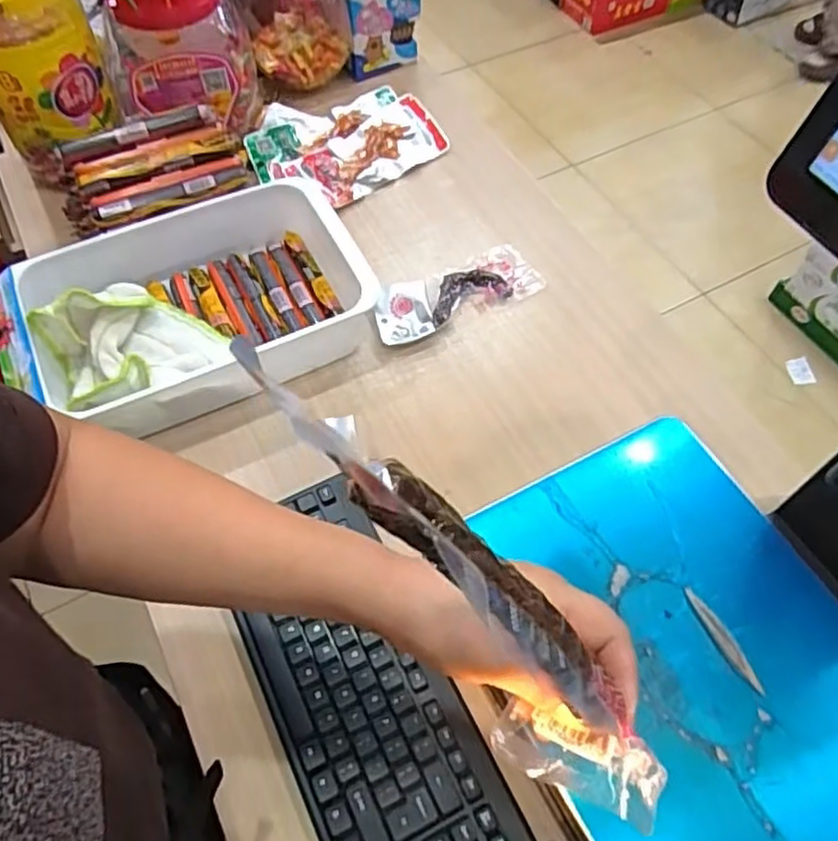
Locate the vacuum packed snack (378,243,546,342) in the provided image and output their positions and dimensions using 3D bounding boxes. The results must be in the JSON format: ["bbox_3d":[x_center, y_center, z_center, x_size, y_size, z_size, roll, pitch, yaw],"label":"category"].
[{"bbox_3d":[0.040,-0.146,0.770,0.192,0.026,0.073,-24,62,-14],"label":"vacuum packed snack"}]

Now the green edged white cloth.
[{"bbox_3d":[-0.271,-0.075,0.678,0.154,0.070,0.146,-26,63,-16],"label":"green edged white cloth"}]

